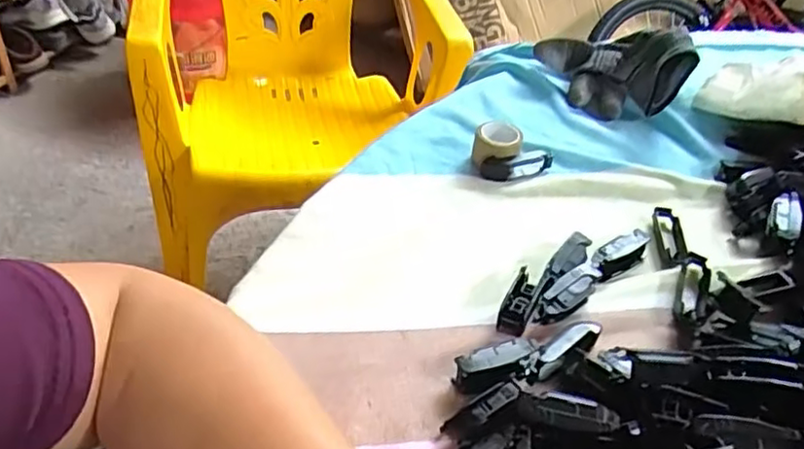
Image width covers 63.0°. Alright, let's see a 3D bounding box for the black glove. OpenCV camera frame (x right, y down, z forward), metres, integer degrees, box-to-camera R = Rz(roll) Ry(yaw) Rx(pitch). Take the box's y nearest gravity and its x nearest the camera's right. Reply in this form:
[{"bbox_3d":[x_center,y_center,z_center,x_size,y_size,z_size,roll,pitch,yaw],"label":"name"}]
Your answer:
[{"bbox_3d":[0.174,-0.137,0.553,0.103,0.067,0.079,2,43,-6],"label":"black glove"}]

